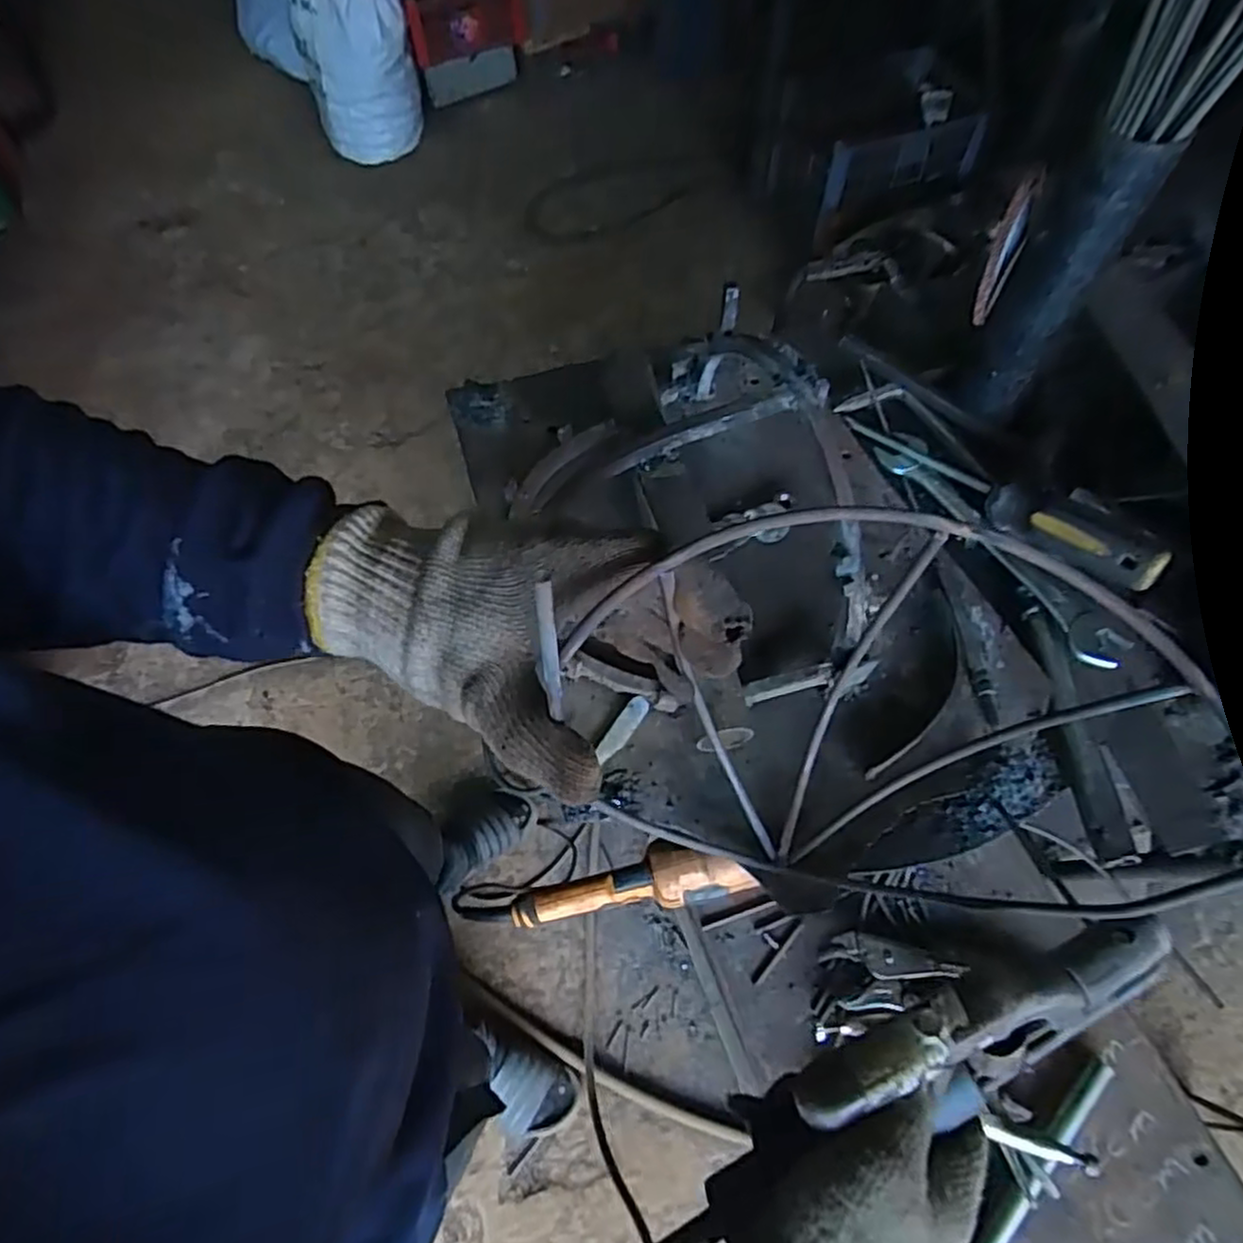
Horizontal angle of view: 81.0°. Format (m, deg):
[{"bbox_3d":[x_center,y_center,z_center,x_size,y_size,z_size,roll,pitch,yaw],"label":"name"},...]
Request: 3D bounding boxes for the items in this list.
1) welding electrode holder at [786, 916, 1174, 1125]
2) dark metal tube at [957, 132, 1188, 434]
[{"bbox_3d":[0.164,0.180,0.318,0.179,0.043,0.052,-12,68,-14],"label":"welding electrode holder"},{"bbox_3d":[0.276,-0.209,0.475,0.048,0.195,0.033,29,68,16],"label":"dark metal tube"}]

